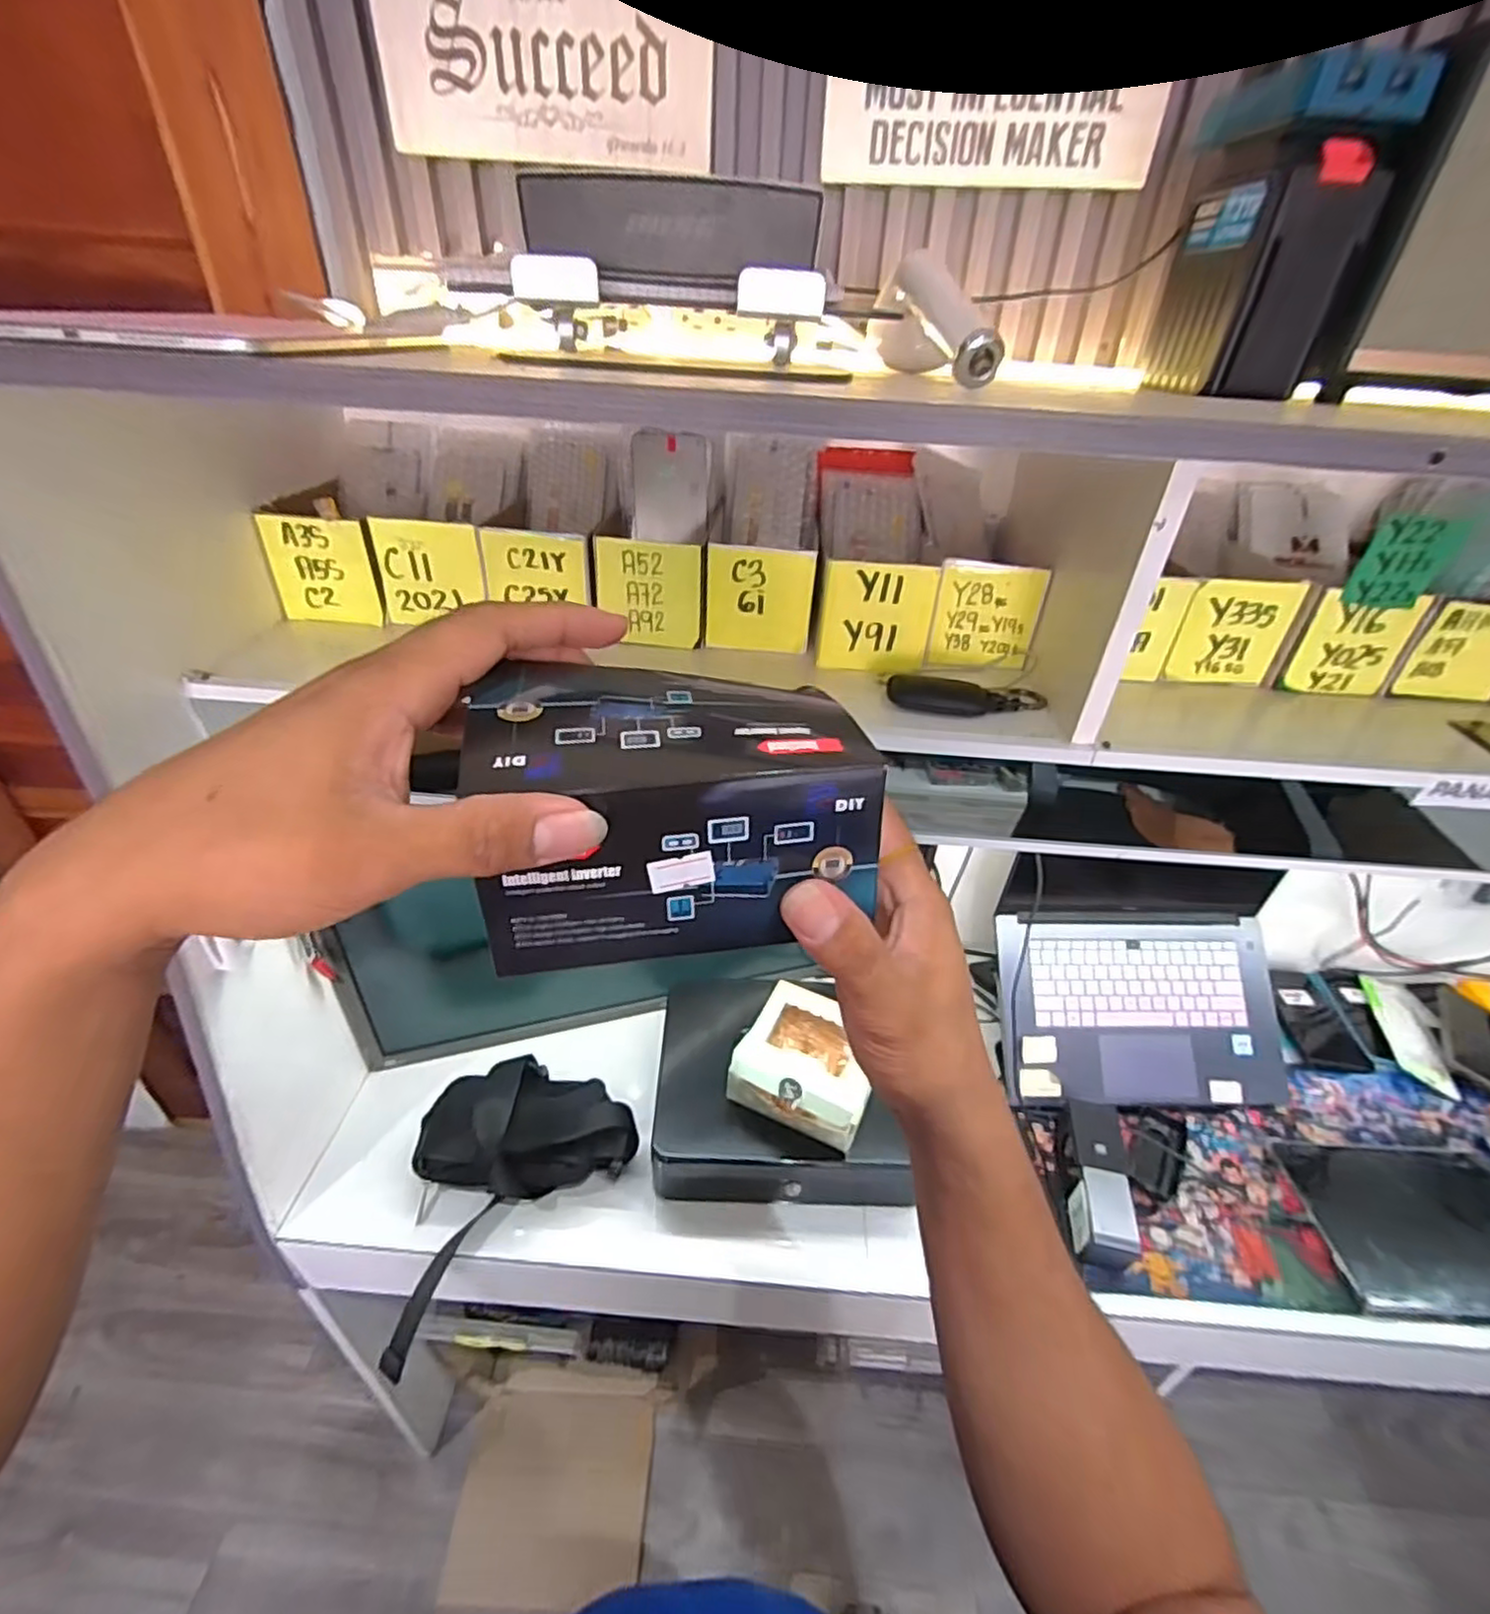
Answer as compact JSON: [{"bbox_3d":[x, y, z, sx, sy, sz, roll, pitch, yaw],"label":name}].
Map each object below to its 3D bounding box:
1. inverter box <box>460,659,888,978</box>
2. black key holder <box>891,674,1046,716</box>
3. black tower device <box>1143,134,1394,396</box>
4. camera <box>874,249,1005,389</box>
[{"bbox_3d":[-0.025,0.002,0.254,0.132,0.080,0.077,-2,35,-7],"label":"inverter box"},{"bbox_3d":[0.183,-0.091,0.569,0.130,0.016,0.039,1,34,-4],"label":"black key holder"},{"bbox_3d":[0.359,-0.372,0.495,0.071,0.128,0.106,1,34,-3],"label":"black tower device"},{"bbox_3d":[0.135,-0.351,0.504,0.059,0.069,0.175,1,34,-3],"label":"camera"}]

